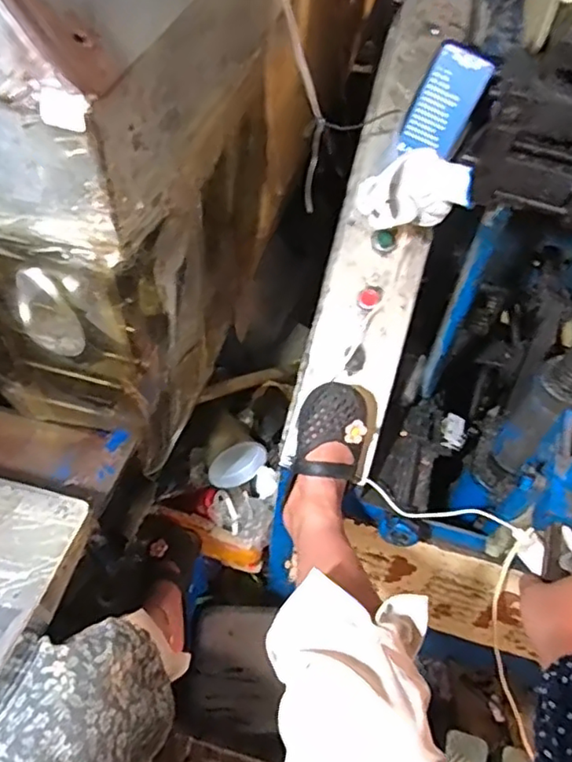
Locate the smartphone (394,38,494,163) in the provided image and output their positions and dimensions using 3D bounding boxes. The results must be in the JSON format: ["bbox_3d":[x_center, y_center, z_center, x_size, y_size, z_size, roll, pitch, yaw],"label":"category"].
[{"bbox_3d":[0.205,-0.355,0.787,0.073,0.137,0.008,25,37,-3],"label":"smartphone"}]

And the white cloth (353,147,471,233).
[{"bbox_3d":[0.154,-0.220,0.732,0.131,0.117,0.045,26,52,16],"label":"white cloth"}]

